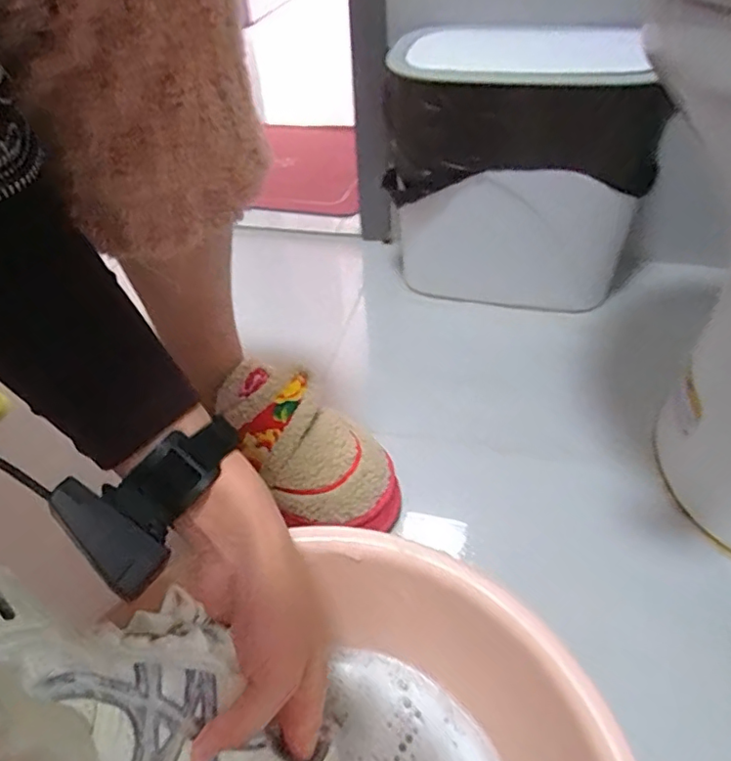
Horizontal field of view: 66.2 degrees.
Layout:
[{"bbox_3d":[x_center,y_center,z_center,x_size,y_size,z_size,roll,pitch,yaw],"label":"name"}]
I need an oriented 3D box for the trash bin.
[{"bbox_3d":[0.180,-0.240,0.689,0.298,0.309,0.165,10,44,16],"label":"trash bin"}]

